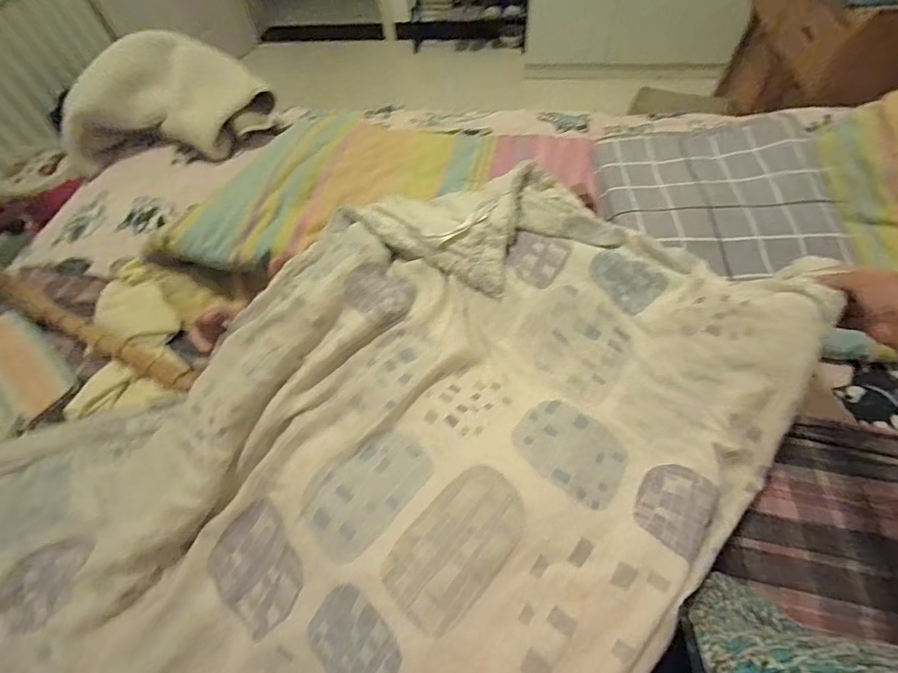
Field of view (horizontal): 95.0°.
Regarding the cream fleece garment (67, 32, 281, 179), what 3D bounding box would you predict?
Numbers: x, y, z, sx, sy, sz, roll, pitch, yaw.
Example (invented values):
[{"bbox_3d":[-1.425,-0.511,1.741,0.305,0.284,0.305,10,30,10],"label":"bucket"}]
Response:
[{"bbox_3d":[-0.703,-0.564,1.011,0.494,0.214,0.211,-13,58,-4],"label":"cream fleece garment"}]

